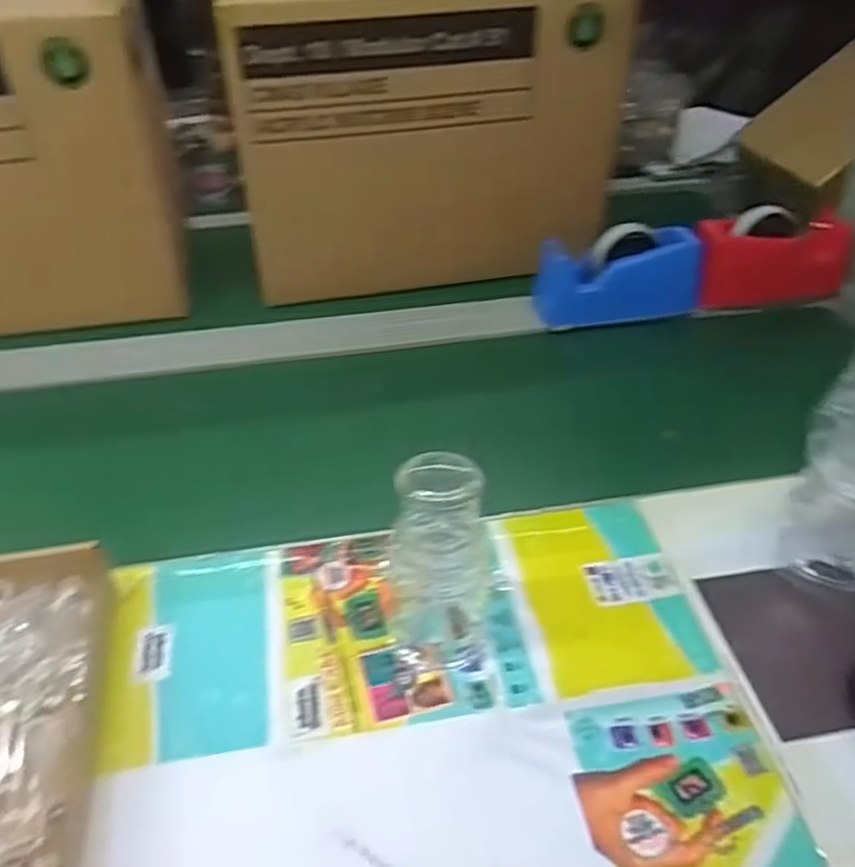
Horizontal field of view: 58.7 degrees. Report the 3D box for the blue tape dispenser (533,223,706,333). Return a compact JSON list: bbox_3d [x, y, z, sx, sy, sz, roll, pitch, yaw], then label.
[{"bbox_3d":[0.236,-0.198,0.947,0.202,0.096,0.078,-13,42,-15],"label":"blue tape dispenser"}]

